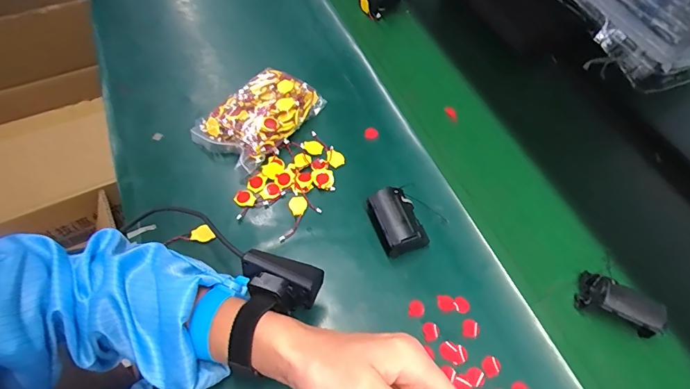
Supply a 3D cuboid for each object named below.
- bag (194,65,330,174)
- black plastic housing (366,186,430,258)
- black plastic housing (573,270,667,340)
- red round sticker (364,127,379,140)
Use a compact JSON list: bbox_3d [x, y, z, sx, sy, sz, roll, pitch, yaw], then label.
[{"bbox_3d":[-0.106,-0.102,0.503,0.097,0.037,0.149,35,62,16],"label":"bag"},{"bbox_3d":[0.056,0.028,0.430,0.048,0.040,0.065,-16,61,-14],"label":"black plastic housing"},{"bbox_3d":[0.282,0.110,0.407,0.077,0.037,0.048,28,60,12],"label":"black plastic housing"},{"bbox_3d":[0.035,-0.080,0.518,0.017,0.004,0.022,4,58,-2],"label":"red round sticker"}]

